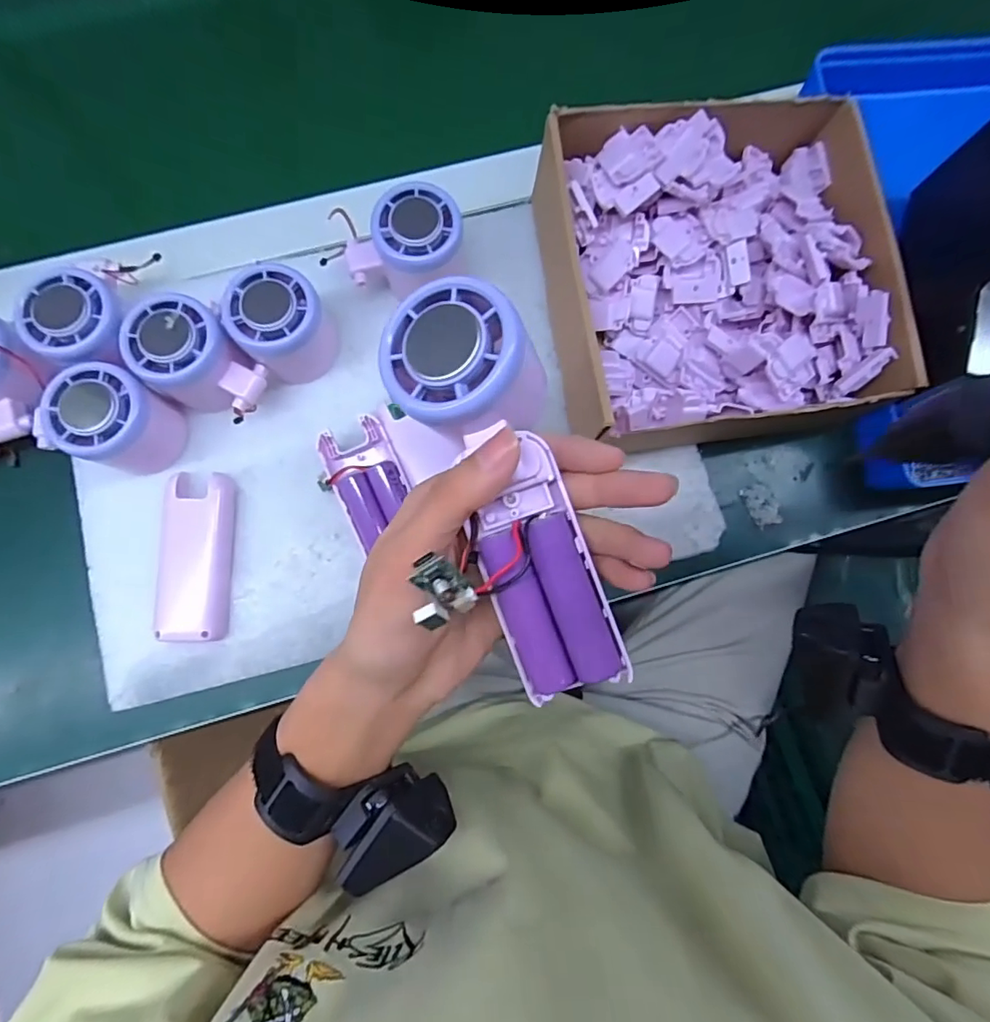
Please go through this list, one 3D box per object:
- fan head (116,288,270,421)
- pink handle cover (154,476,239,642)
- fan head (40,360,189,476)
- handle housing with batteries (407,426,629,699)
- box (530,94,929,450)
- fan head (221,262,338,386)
[{"bbox_3d":[-0.181,-0.091,0.336,0.074,0.056,0.053,28,82,2],"label":"fan head"},{"bbox_3d":[-0.189,0.029,0.341,0.040,0.014,0.102,1,82,-2],"label":"pink handle cover"},{"bbox_3d":[-0.228,-0.054,0.323,0.051,0.050,0.053,0,82,-2],"label":"fan head"},{"bbox_3d":[0.016,0.020,0.212,0.043,0.018,0.107,-17,92,-4],"label":"handle housing with batteries"},{"bbox_3d":[0.138,-0.154,0.354,0.207,0.075,0.211,-8,82,-3],"label":"box"},{"bbox_3d":[-0.133,-0.113,0.341,0.056,0.054,0.062,-29,84,-5],"label":"fan head"}]

